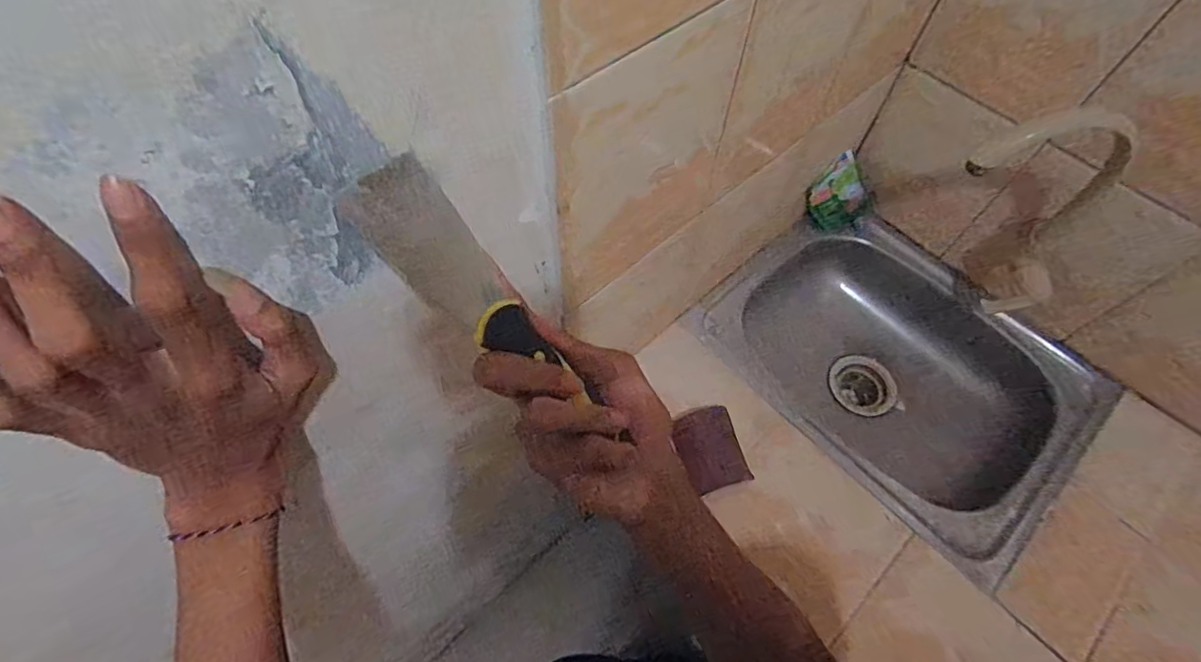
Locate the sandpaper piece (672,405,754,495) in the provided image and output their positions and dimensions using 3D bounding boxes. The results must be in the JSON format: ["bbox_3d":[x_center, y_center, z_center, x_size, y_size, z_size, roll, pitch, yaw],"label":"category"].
[{"bbox_3d":[0.144,0.151,0.712,0.078,0.032,0.098,-14,62,-7],"label":"sandpaper piece"}]

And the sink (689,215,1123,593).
[{"bbox_3d":[0.428,0.068,0.854,0.383,0.164,0.490,-37,68,-18],"label":"sink"}]

